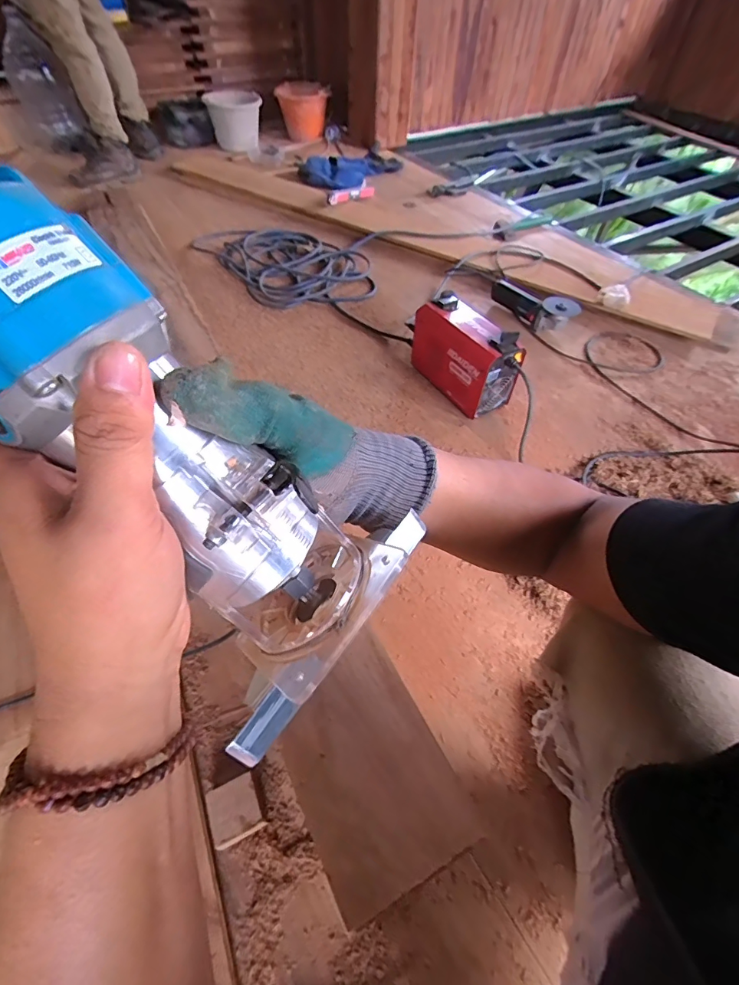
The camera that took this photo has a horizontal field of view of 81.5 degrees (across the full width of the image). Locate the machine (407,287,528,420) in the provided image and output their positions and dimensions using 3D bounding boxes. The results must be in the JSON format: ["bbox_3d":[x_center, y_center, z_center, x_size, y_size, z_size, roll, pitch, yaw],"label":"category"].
[{"bbox_3d":[0.213,-0.348,1.047,0.099,0.183,0.308,-29,61,-21],"label":"machine"}]

